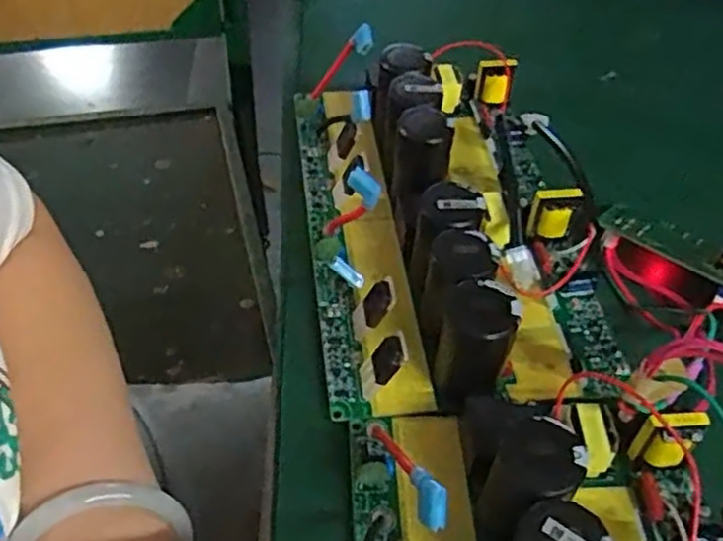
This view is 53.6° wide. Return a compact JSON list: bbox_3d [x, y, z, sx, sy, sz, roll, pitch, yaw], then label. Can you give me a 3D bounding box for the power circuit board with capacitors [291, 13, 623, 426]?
[{"bbox_3d":[0.044,-0.044,0.370,0.142,0.055,0.232,-3,48,-7],"label":"power circuit board with capacitors"}]

